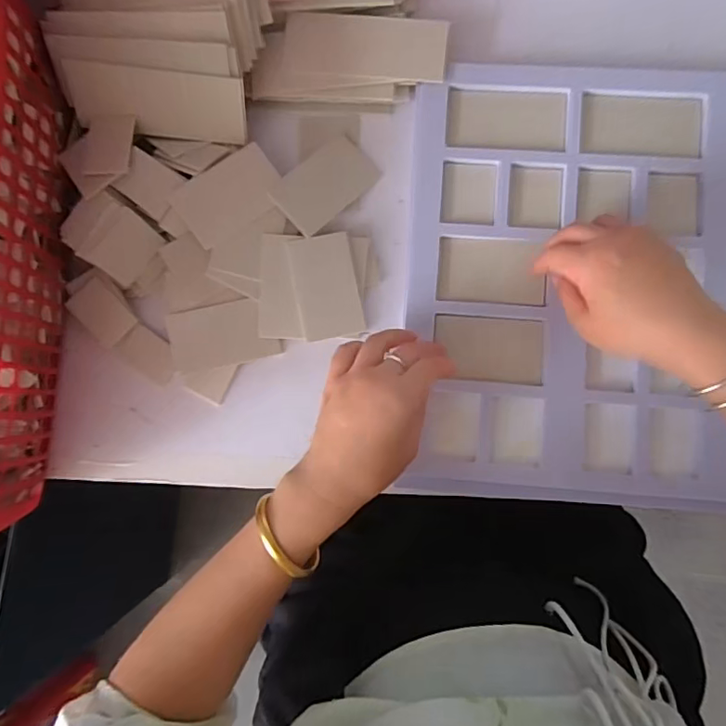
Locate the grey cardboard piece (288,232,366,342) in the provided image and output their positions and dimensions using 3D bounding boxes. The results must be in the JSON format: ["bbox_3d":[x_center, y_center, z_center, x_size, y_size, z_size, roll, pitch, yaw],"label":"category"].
[{"bbox_3d":[-0.031,-0.066,0.454,0.051,0.004,0.086,-11,91,-7],"label":"grey cardboard piece"}]

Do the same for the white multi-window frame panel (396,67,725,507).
[{"bbox_3d":[0.252,-0.064,0.424,0.420,0.030,0.347,3,87,4],"label":"white multi-window frame panel"}]

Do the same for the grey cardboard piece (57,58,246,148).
[{"bbox_3d":[-0.169,-0.213,0.434,0.138,0.005,0.050,4,128,-4],"label":"grey cardboard piece"}]

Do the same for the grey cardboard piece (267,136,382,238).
[{"bbox_3d":[-0.033,-0.156,0.461,0.088,0.007,0.053,-43,91,-9],"label":"grey cardboard piece"}]

